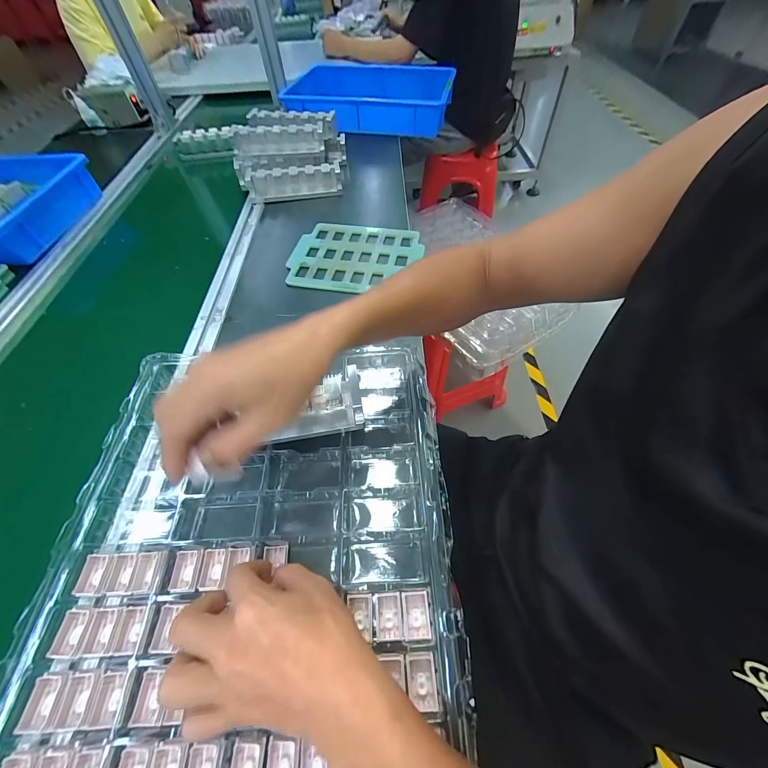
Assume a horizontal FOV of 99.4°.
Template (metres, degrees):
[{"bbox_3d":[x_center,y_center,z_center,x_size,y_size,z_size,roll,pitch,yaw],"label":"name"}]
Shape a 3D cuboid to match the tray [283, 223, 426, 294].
[{"bbox_3d":[-0.051,-0.222,0.568,0.220,0.013,0.176,8,58,8],"label":"tray"}]

